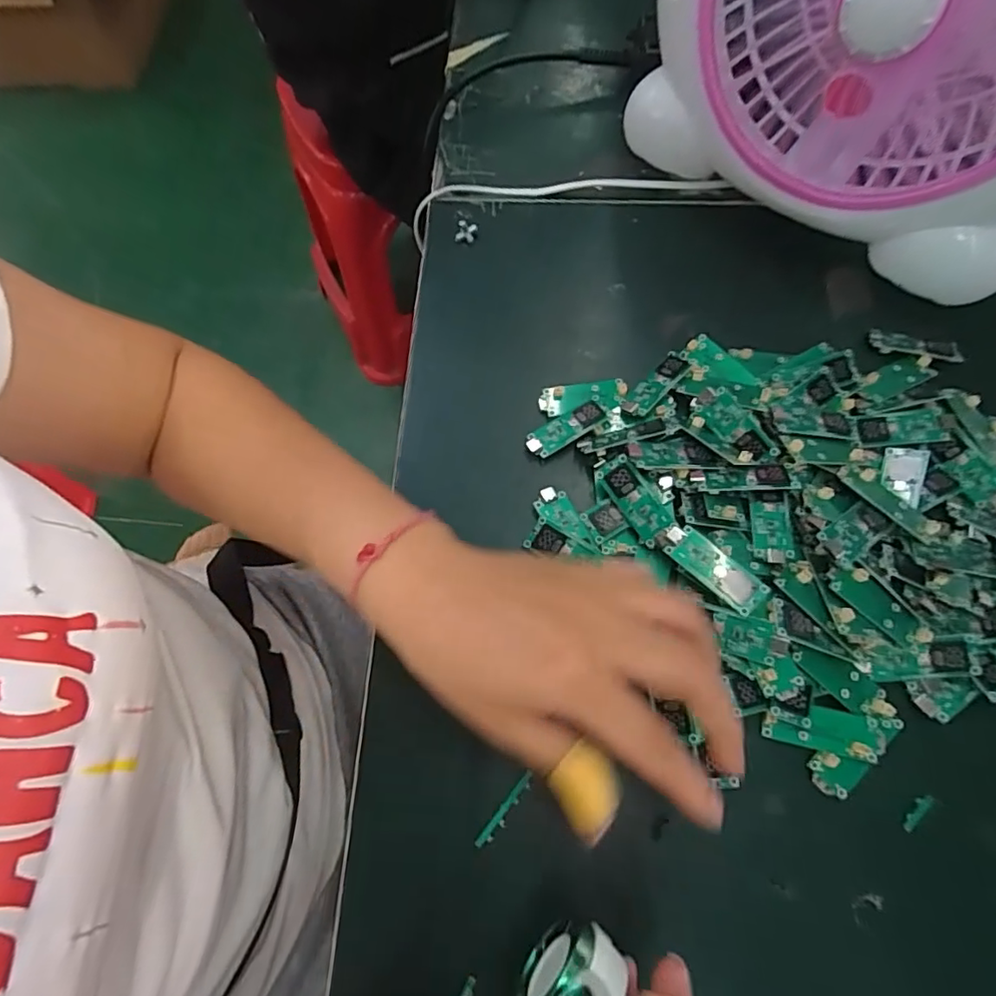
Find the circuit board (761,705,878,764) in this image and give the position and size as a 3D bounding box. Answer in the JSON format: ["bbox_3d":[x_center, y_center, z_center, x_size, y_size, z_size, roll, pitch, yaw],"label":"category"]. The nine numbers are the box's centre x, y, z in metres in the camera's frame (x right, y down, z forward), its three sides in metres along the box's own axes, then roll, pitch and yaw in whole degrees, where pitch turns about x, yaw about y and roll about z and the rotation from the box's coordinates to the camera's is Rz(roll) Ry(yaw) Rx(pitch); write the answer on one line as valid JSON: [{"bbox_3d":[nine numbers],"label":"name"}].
[{"bbox_3d":[0.146,0.104,0.252,0.047,0.004,0.019,11,69,6],"label":"circuit board"}]

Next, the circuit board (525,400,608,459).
[{"bbox_3d":[0.039,-0.039,0.314,0.047,0.006,0.017,-28,71,-9],"label":"circuit board"}]

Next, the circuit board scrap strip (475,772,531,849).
[{"bbox_3d":[0.003,0.139,0.250,0.006,0.004,0.036,36,74,15],"label":"circuit board scrap strip"}]

